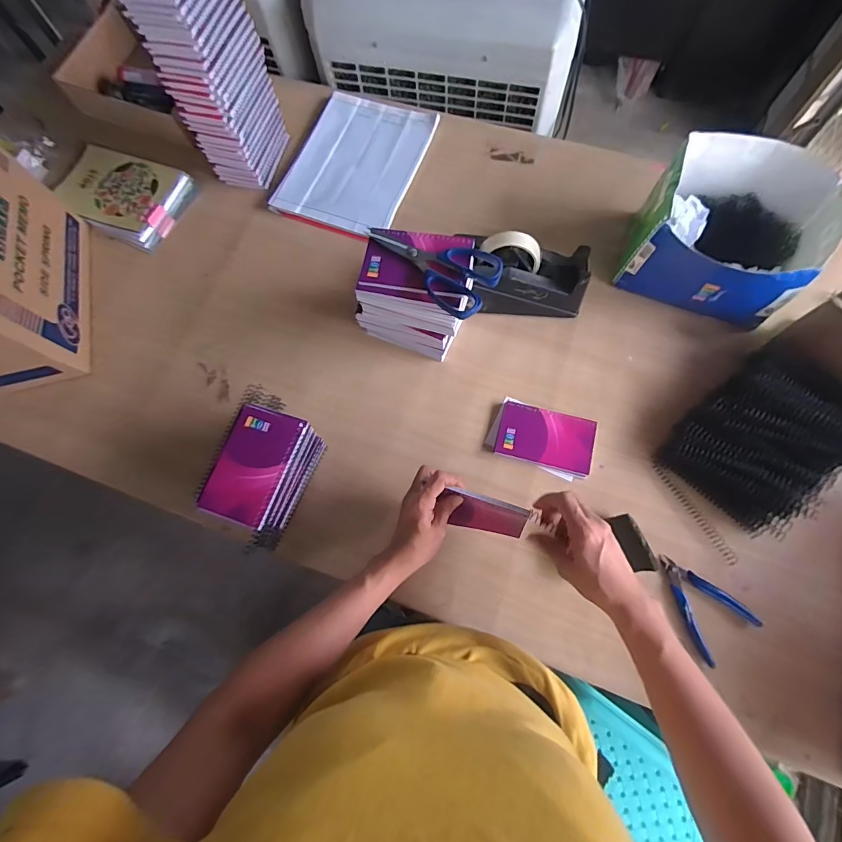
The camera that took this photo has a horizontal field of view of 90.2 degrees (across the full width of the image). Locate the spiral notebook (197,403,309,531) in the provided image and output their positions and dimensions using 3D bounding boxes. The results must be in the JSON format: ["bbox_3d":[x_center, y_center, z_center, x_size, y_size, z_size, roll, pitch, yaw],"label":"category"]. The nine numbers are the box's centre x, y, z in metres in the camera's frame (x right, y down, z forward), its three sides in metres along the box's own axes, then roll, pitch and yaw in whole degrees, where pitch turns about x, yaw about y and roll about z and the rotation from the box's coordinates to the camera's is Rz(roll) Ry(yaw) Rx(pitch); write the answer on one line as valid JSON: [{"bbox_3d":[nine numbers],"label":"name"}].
[{"bbox_3d":[-0.203,0.050,0.506,0.083,0.018,0.136,16,75,8],"label":"spiral notebook"}]

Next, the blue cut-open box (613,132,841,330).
[{"bbox_3d":[0.434,-0.266,0.606,0.228,0.139,0.211,19,75,9],"label":"blue cut-open box"}]

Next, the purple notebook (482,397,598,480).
[{"bbox_3d":[0.172,0.023,0.589,0.139,0.017,0.084,18,75,9],"label":"purple notebook"}]

